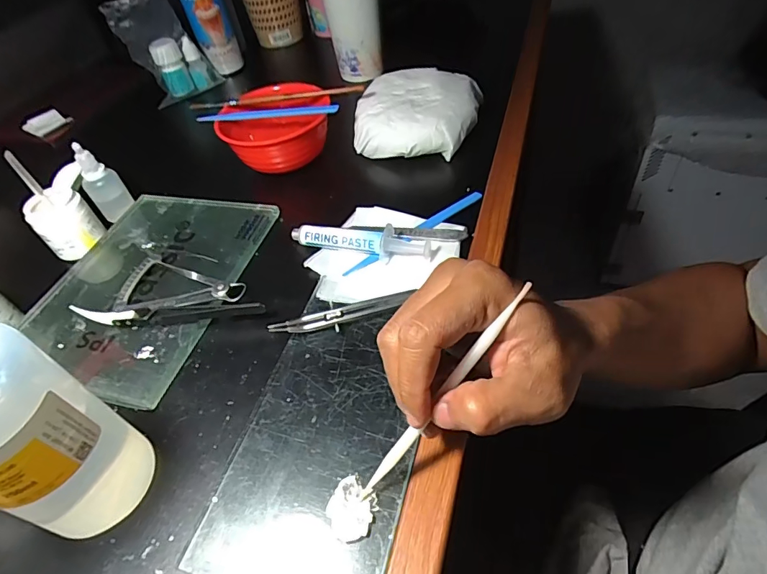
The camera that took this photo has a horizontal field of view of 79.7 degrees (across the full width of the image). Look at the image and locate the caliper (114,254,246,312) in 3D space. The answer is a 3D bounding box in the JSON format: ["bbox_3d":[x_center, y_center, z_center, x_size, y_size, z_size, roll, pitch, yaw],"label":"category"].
[{"bbox_3d":[-0.162,0.004,0.348,0.106,0.011,0.053,16,52,22],"label":"caliper"}]

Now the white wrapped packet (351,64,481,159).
[{"bbox_3d":[0.034,-0.173,0.455,0.122,0.040,0.098,1,48,10],"label":"white wrapped packet"}]

